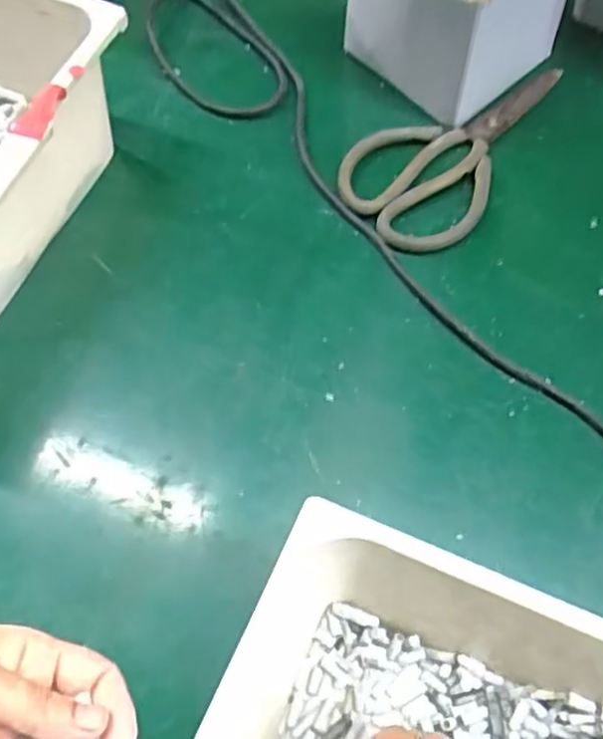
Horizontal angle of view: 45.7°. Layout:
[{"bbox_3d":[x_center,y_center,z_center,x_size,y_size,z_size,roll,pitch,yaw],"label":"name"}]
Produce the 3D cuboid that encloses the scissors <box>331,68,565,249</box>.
[{"bbox_3d":[0.122,-0.176,0.558,0.105,0.012,0.206,41,72,19],"label":"scissors"}]

